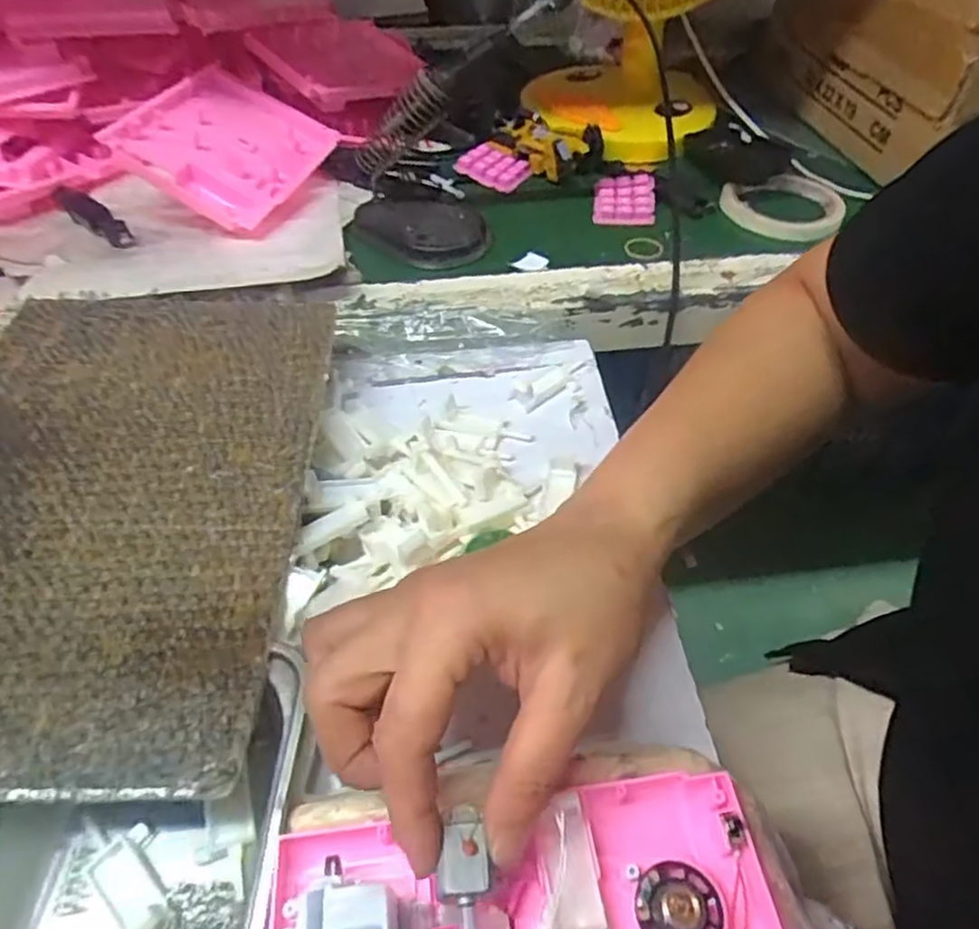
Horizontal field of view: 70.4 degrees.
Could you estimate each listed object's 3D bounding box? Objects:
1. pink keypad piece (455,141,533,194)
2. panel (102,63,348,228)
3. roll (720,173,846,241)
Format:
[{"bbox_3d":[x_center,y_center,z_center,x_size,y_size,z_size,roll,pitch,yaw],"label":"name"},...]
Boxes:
[{"bbox_3d":[0.004,-0.271,0.629,0.060,0.016,0.046,29,54,22],"label":"pink keypad piece"},{"bbox_3d":[-0.219,-0.268,0.573,0.132,0.016,0.154,29,53,-6],"label":"panel"},{"bbox_3d":[0.248,-0.220,0.592,0.096,0.019,0.096,1,49,-1],"label":"roll"}]

